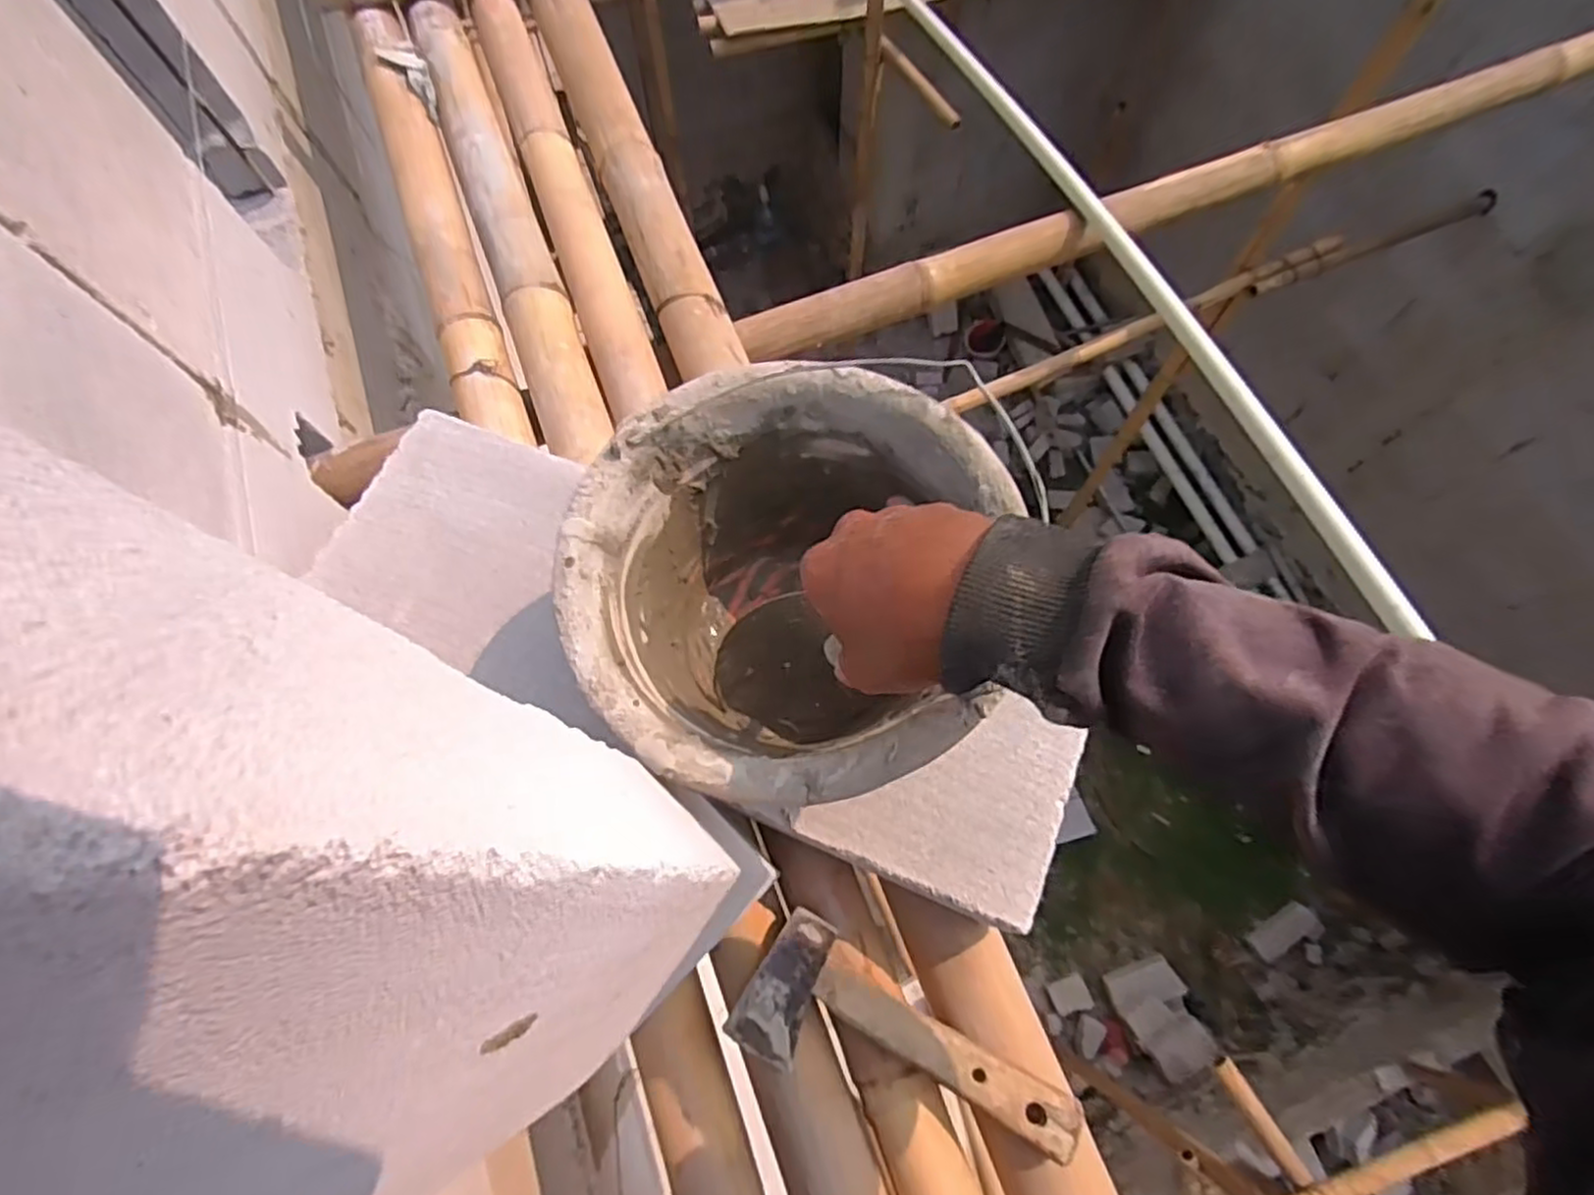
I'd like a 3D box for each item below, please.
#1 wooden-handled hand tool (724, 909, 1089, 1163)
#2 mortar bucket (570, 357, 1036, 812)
[{"bbox_3d":[0.070,0.320,0.508,0.226,0.035,0.094,30,72,11],"label":"wooden-handled hand tool"},{"bbox_3d":[-0.008,0.005,0.469,0.225,0.165,0.245,0,69,1],"label":"mortar bucket"}]

